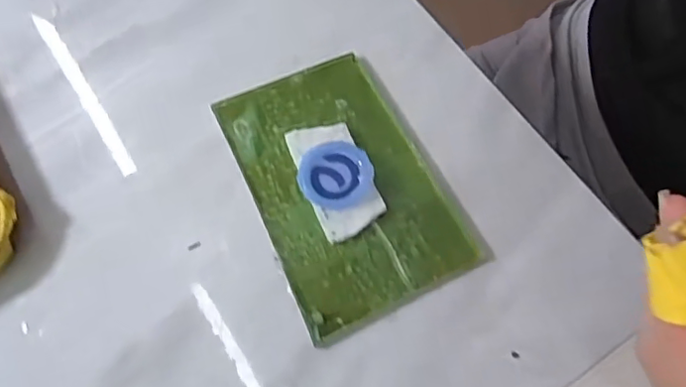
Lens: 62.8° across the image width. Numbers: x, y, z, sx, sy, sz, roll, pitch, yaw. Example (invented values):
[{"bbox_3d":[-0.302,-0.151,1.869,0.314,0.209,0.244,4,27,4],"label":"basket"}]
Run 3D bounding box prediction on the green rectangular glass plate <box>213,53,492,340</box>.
[{"bbox_3d":[-0.001,-0.005,0.218,0.066,0.010,0.102,-25,70,-8],"label":"green rectangular glass plate"}]

